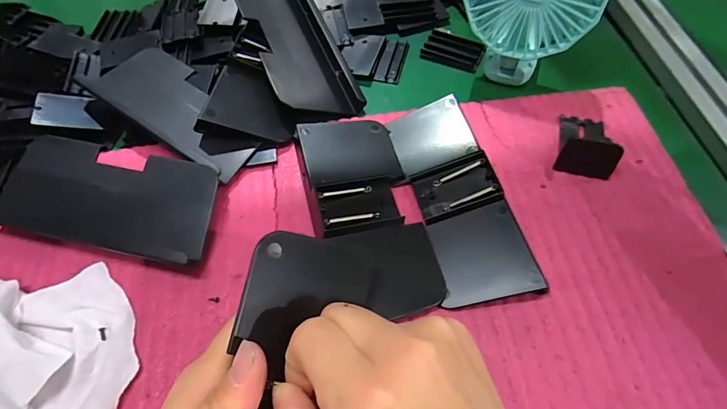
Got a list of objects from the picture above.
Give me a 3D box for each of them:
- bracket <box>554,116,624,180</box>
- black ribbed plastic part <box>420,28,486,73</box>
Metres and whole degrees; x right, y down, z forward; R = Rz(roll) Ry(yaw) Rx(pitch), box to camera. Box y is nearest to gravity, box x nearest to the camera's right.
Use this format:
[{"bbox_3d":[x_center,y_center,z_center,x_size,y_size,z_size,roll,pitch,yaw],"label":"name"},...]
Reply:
[{"bbox_3d":[0.169,-0.050,0.307,0.036,0.028,0.058,15,62,10],"label":"bracket"},{"bbox_3d":[0.088,-0.151,0.395,0.055,0.004,0.047,20,63,13],"label":"black ribbed plastic part"}]

